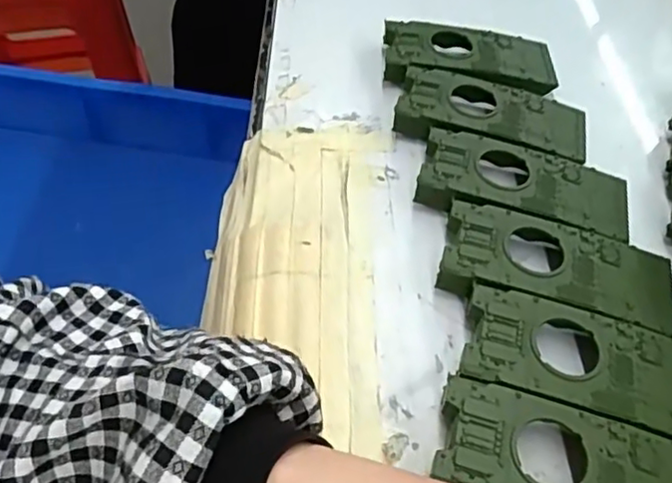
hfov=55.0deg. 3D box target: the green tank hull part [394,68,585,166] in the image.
[{"bbox_3d":[0.086,-0.066,0.360,0.102,0.021,0.053,11,51,10],"label":"green tank hull part"}]

